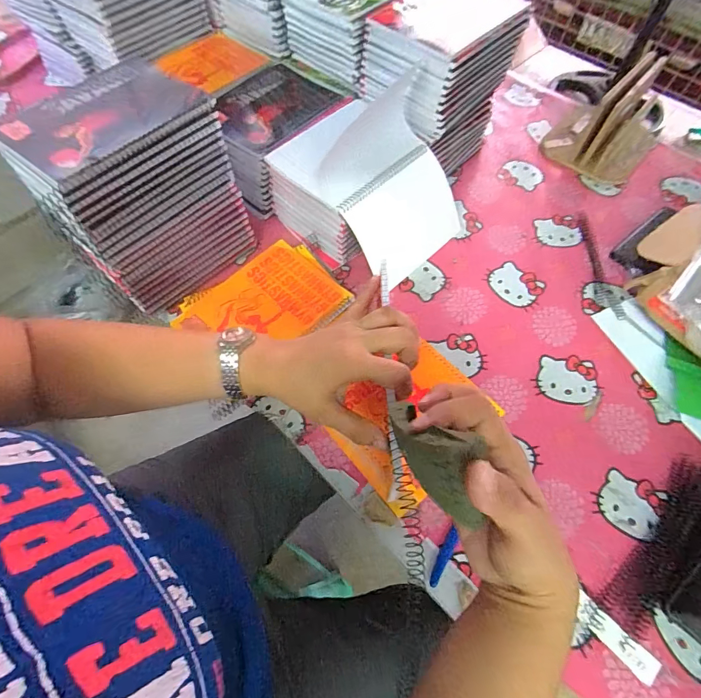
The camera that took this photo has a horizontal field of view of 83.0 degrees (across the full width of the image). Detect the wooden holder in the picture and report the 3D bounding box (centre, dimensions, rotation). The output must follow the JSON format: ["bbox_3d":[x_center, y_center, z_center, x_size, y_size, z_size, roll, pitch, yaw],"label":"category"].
[{"bbox_3d":[0.472,-0.419,0.710,0.170,0.130,0.180,36,68,17],"label":"wooden holder"}]

